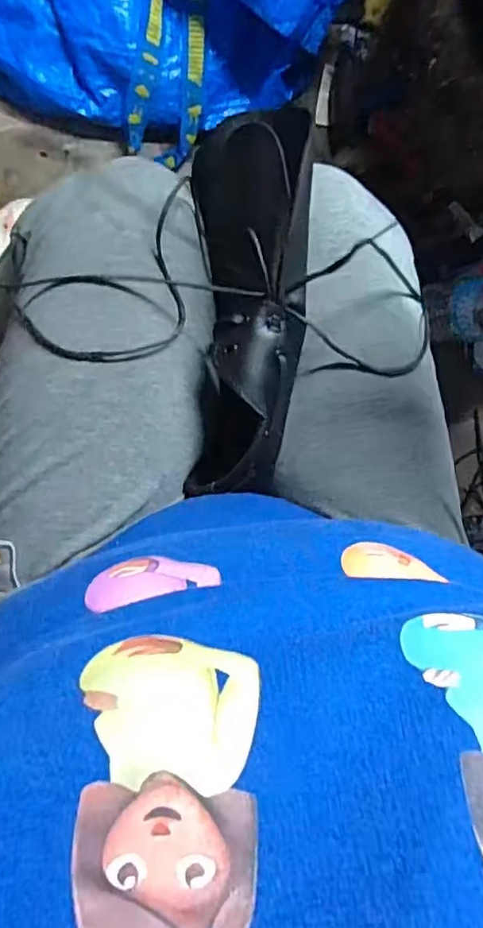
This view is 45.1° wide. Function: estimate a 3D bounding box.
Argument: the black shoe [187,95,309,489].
[{"bbox_3d":[0.004,-0.087,0.339,0.059,0.072,0.209,2,97,-9],"label":"black shoe"}]

